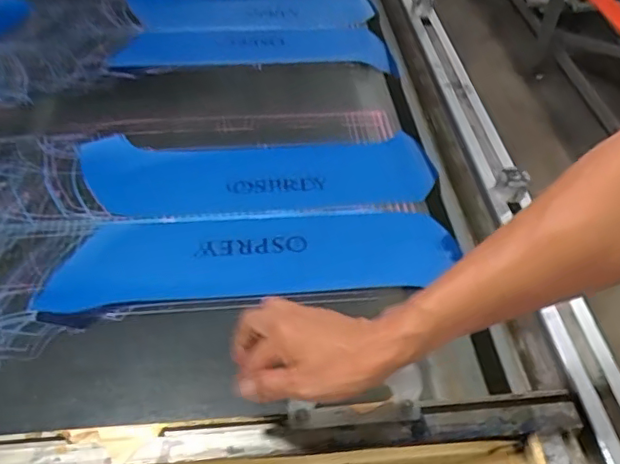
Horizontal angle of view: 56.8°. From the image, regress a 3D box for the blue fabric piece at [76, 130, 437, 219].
[{"bbox_3d":[-0.071,-0.084,0.788,0.465,0.019,0.148,-3,53,-7],"label":"blue fabric piece"}]

